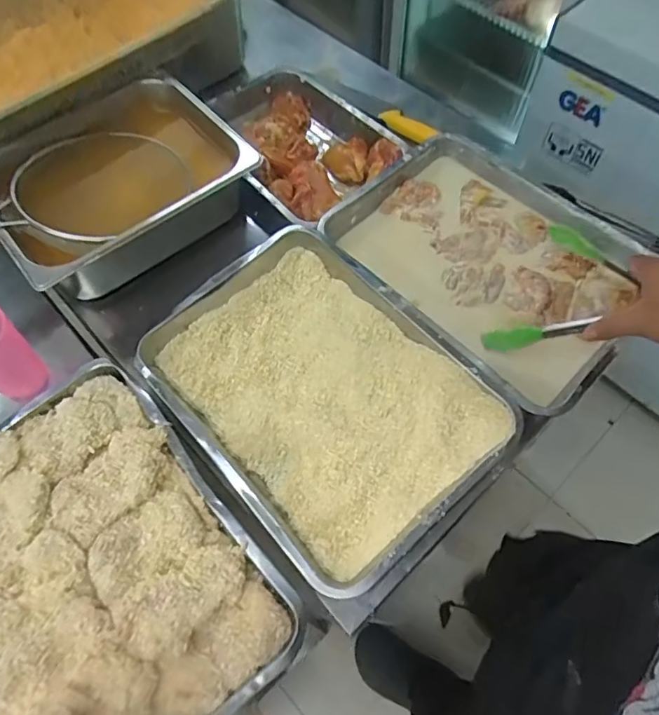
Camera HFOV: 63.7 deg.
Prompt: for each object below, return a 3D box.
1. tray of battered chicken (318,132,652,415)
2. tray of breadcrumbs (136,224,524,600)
[{"bbox_3d":[0.202,-0.125,0.696,0.374,0.054,0.288,39,70,19],"label":"tray of battered chicken"},{"bbox_3d":[-0.014,0.042,0.625,0.278,0.073,0.396,-39,68,-17],"label":"tray of breadcrumbs"}]

